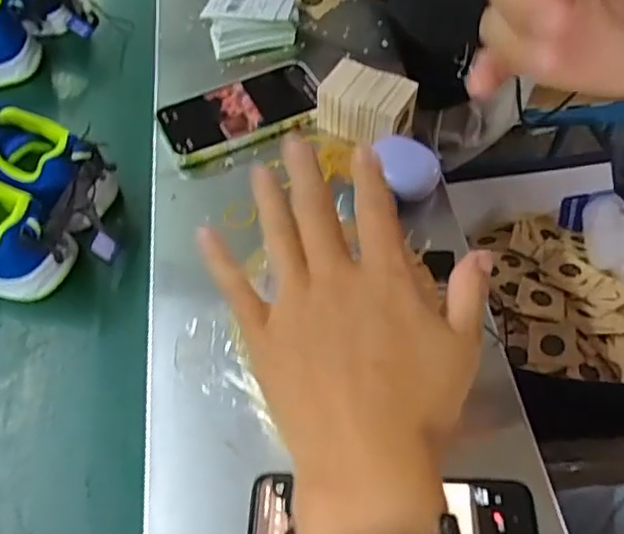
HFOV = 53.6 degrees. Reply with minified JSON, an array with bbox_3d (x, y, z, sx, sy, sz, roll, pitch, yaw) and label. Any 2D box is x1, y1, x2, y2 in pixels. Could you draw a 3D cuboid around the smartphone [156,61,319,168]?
[{"bbox_3d":[-0.063,-0.143,0.555,0.143,0.008,0.082,-22,58,-13],"label":"smartphone"}]

